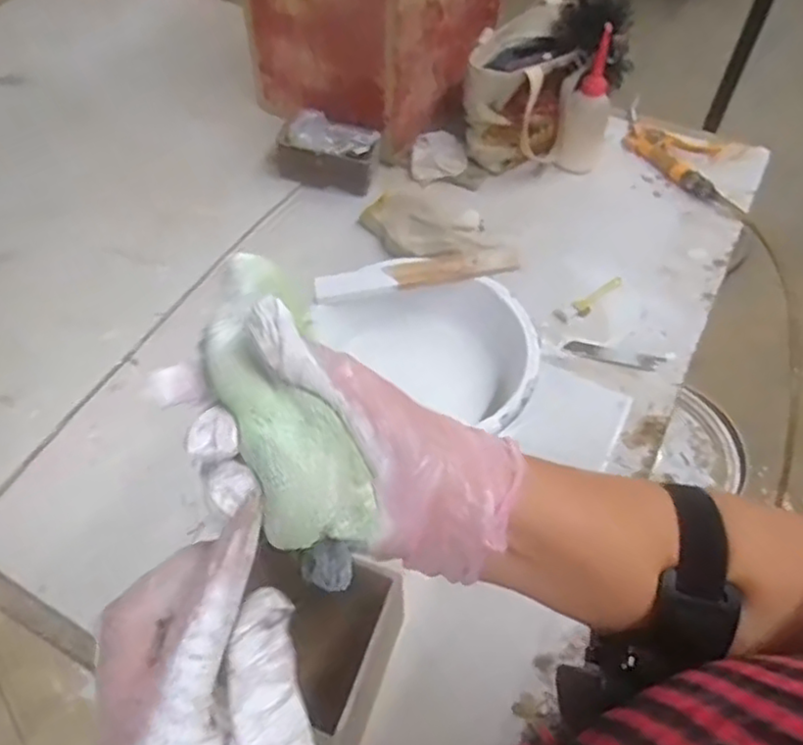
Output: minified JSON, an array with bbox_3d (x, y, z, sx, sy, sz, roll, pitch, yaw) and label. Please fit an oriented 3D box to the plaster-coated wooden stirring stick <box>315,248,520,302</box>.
[{"bbox_3d":[0.016,-0.099,0.662,0.201,0.012,0.032,-9,55,-5],"label":"plaster-coated wooden stirring stick"}]

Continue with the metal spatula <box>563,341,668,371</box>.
[{"bbox_3d":[0.226,-0.018,0.715,0.101,0.004,0.021,13,59,19],"label":"metal spatula"}]

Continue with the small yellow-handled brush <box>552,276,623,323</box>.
[{"bbox_3d":[0.219,-0.081,0.770,0.107,0.017,0.024,-31,60,-20],"label":"small yellow-handled brush"}]

